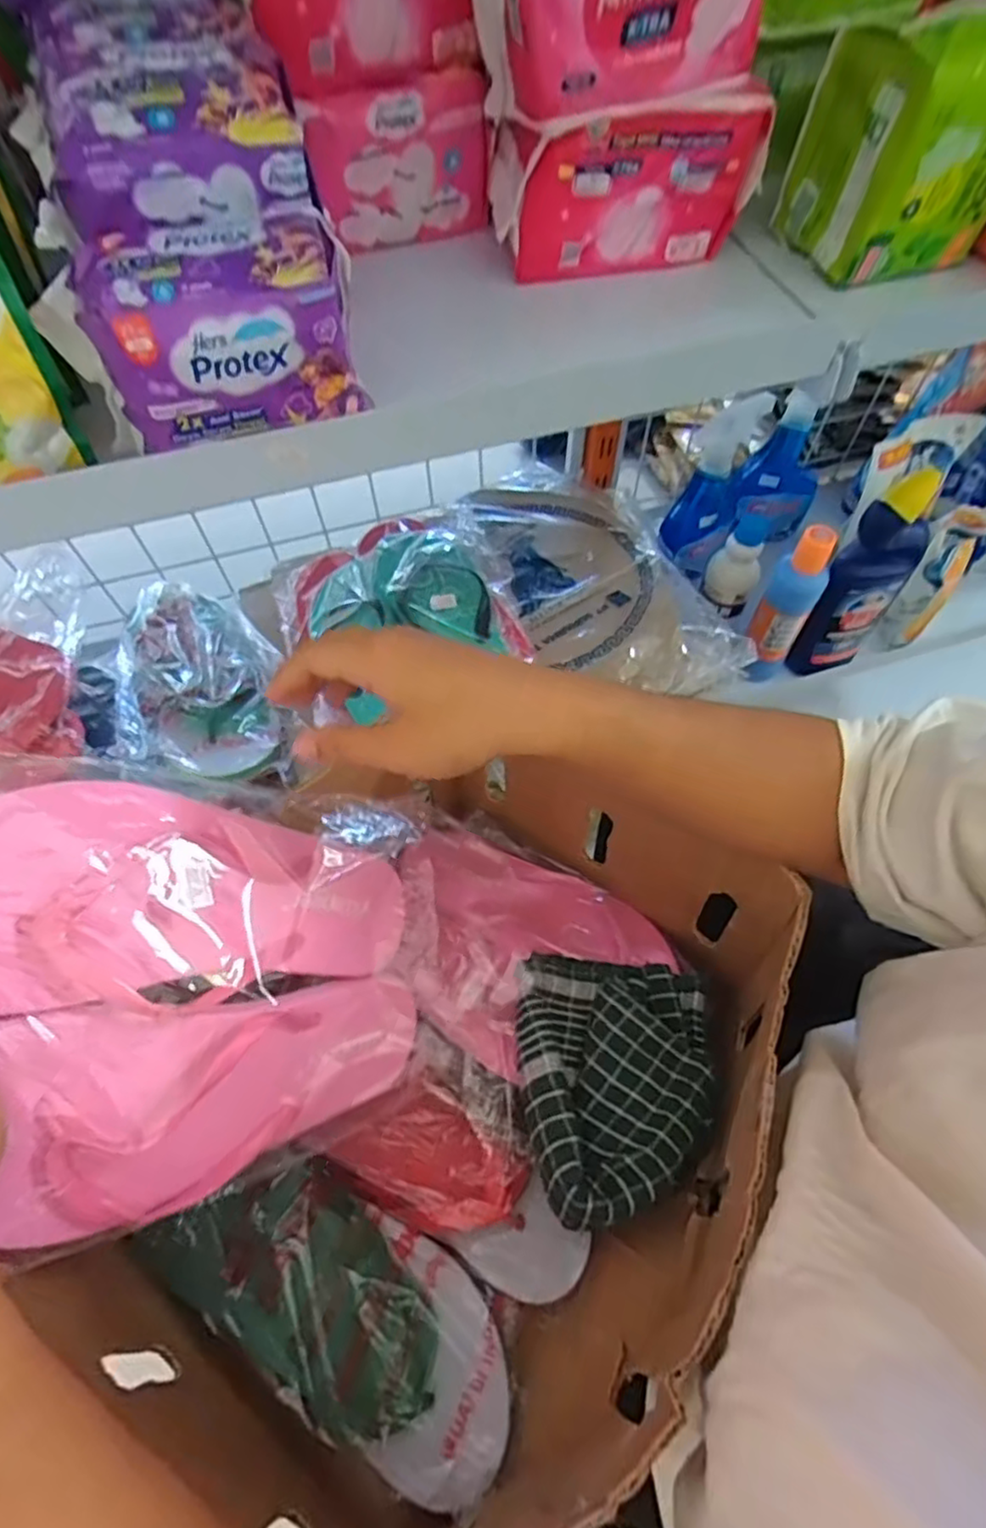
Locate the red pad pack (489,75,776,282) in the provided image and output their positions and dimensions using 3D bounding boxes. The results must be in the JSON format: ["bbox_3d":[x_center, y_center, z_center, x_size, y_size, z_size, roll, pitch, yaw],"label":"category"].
[{"bbox_3d":[0.078,-0.359,0.404,0.151,0.083,0.069,-9,62,-4],"label":"red pad pack"}]

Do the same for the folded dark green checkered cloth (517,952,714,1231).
[{"bbox_3d":[0.076,0.193,0.409,0.120,0.055,0.144,3,62,3],"label":"folded dark green checkered cloth"}]

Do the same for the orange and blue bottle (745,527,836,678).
[{"bbox_3d":[0.293,-0.156,0.665,0.048,0.179,0.040,27,66,15],"label":"orange and blue bottle"}]

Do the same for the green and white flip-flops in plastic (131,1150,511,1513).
[{"bbox_3d":[-0.092,0.310,0.386,0.221,0.039,0.095,26,65,14],"label":"green and white flip-flops in plastic"}]

